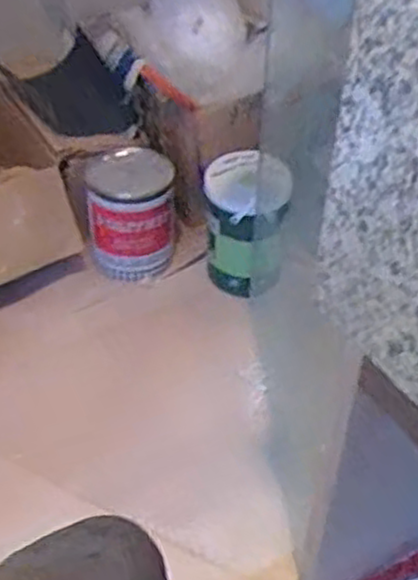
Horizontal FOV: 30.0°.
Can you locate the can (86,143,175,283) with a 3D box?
[{"bbox_3d":[-0.159,-0.157,1.606,0.171,0.191,0.192,-4,43,-6],"label":"can"}]

